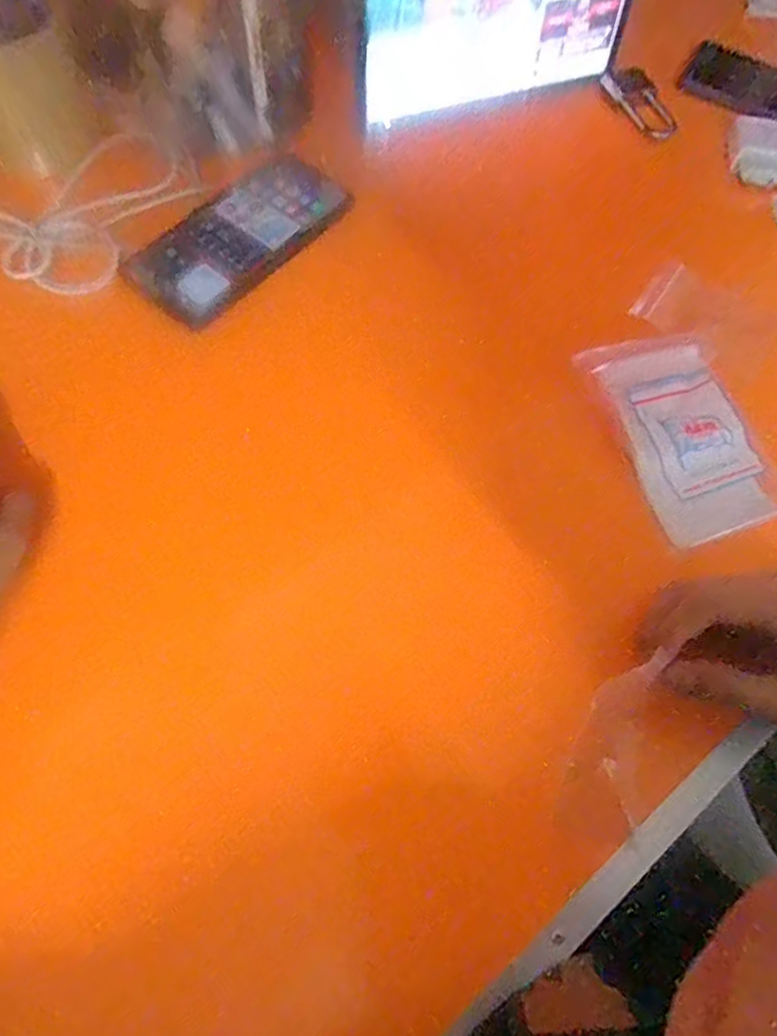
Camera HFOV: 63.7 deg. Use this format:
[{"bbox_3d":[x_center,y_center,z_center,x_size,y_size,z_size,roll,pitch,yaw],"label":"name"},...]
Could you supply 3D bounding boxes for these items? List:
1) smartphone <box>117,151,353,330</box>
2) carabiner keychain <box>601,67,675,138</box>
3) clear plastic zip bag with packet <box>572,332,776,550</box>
[{"bbox_3d":[-0.105,-0.211,0.458,0.081,0.007,0.172,39,68,12],"label":"smartphone"},{"bbox_3d":[0.229,-0.377,0.565,0.020,0.027,0.081,-43,89,-20],"label":"carabiner keychain"},{"bbox_3d":[0.188,-0.056,0.399,0.076,0.009,0.143,-19,70,2],"label":"clear plastic zip bag with packet"}]

